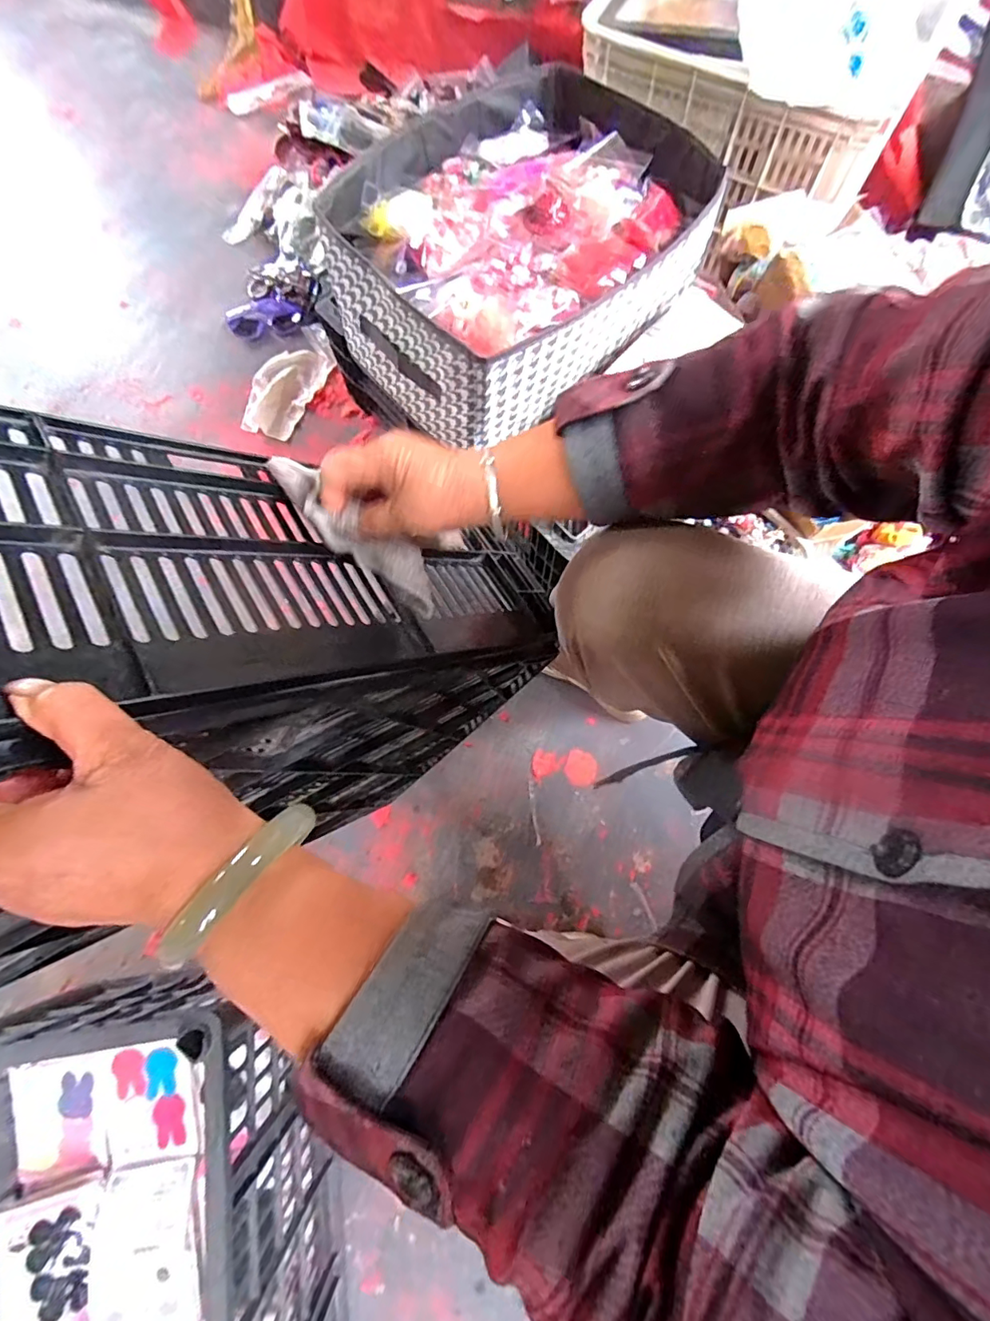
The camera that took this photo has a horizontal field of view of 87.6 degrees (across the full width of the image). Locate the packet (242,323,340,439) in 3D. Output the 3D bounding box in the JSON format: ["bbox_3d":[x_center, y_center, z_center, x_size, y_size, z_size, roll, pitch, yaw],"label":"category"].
[{"bbox_3d":[-0.396,-0.538,0.989,0.125,0.019,0.251,23,74,9],"label":"packet"}]

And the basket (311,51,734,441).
[{"bbox_3d":[0.016,-0.518,0.677,0.409,0.178,0.386,-37,75,-10],"label":"basket"}]

